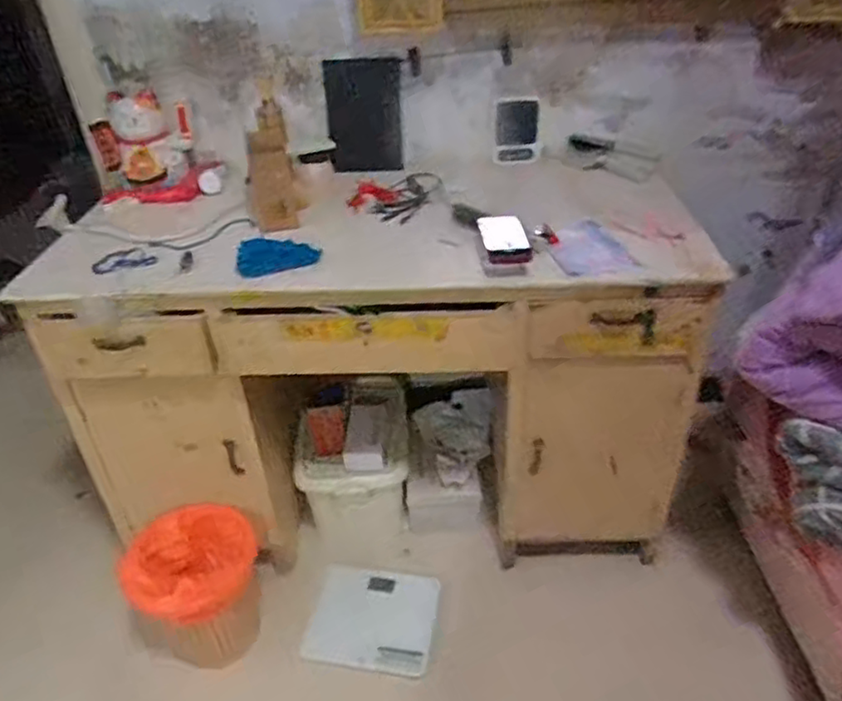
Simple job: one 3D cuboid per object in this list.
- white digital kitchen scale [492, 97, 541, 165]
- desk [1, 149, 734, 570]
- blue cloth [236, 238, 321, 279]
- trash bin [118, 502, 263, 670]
[{"bbox_3d":[0.239,-0.549,1.658,0.115,0.151,0.027,0,36,3],"label":"white digital kitchen scale"},{"bbox_3d":[-0.093,0.000,1.619,1.299,0.745,0.657,-2,36,1],"label":"desk"},{"bbox_3d":[-0.267,-0.179,1.248,0.149,0.035,0.082,-6,36,-5],"label":"blue cloth"},{"bbox_3d":[-0.474,0.524,1.451,0.246,0.359,0.221,-15,38,-16],"label":"trash bin"}]

